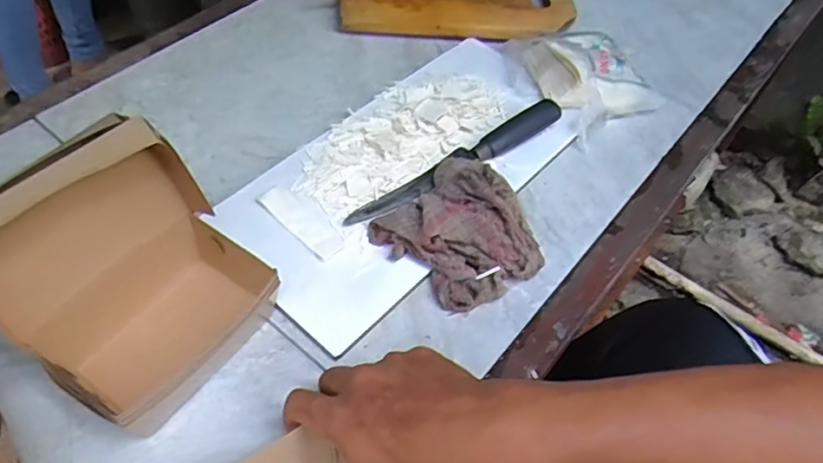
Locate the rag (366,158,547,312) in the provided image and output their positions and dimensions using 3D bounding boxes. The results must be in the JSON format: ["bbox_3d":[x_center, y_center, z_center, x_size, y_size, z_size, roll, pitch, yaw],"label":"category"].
[{"bbox_3d":[0.050,-0.003,0.522,0.124,0.050,0.125,38,59,23],"label":"rag"}]

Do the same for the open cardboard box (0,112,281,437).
[{"bbox_3d":[-0.187,0.033,0.410,0.138,0.150,0.165,32,57,19],"label":"open cardboard box"}]

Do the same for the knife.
[{"bbox_3d":[0.047,-0.068,0.574,0.247,0.022,0.028,-31,60,-25],"label":"knife"}]

